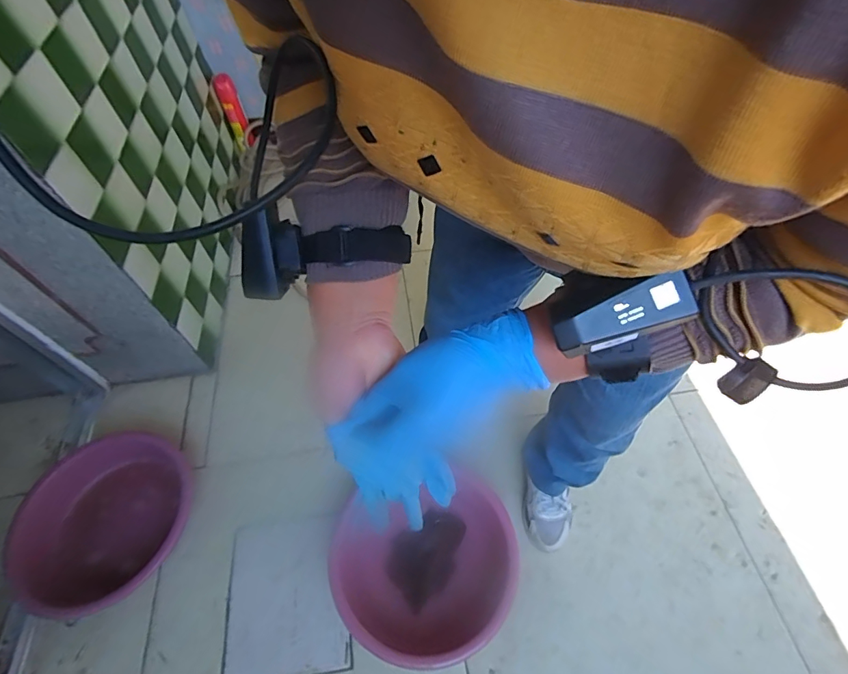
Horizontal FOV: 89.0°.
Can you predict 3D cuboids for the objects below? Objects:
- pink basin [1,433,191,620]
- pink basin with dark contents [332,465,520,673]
[{"bbox_3d":[-0.683,0.384,0.923,0.332,0.104,0.384,-26,57,-17],"label":"pink basin"},{"bbox_3d":[-0.001,0.455,0.867,0.358,0.097,0.325,-13,54,-8],"label":"pink basin with dark contents"}]

